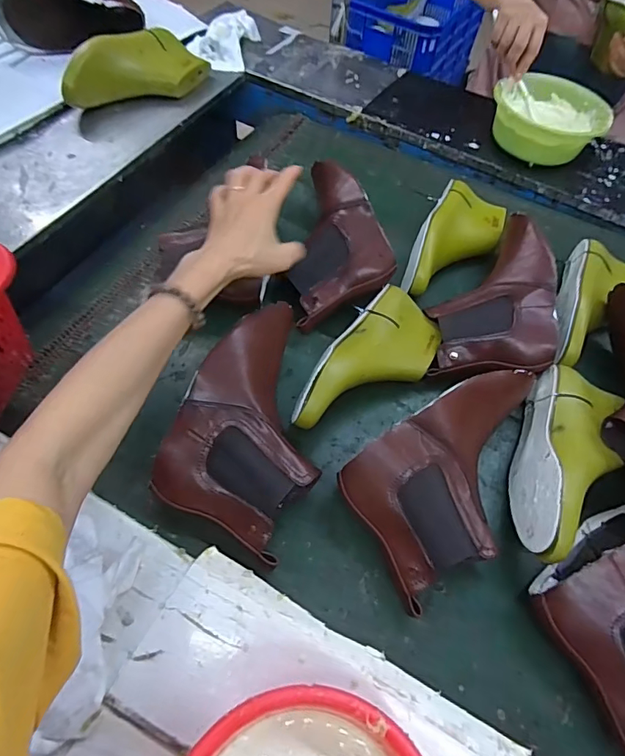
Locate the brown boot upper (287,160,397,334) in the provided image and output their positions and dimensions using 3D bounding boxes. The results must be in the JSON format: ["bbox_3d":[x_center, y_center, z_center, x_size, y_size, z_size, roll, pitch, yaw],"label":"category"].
[{"bbox_3d":[0.048,-0.193,0.626,0.139,0.083,0.263,9,60,3],"label":"brown boot upper"}]

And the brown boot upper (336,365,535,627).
[{"bbox_3d":[0.158,0.096,0.471,0.241,0.091,0.141,-30,65,-18],"label":"brown boot upper"}]

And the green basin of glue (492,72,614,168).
[{"bbox_3d":[0.407,-0.444,0.790,0.190,0.073,0.162,-28,65,-17],"label":"green basin of glue"}]

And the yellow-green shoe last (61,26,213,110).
[{"bbox_3d":[-0.301,-0.526,0.772,0.102,0.082,0.253,41,66,19],"label":"yellow-green shoe last"}]

